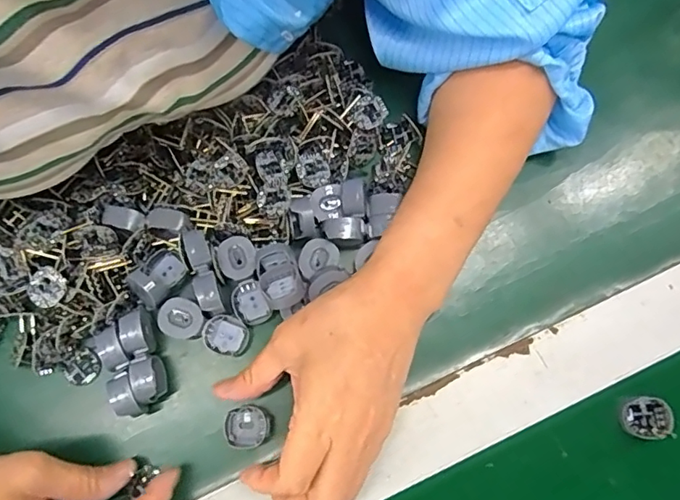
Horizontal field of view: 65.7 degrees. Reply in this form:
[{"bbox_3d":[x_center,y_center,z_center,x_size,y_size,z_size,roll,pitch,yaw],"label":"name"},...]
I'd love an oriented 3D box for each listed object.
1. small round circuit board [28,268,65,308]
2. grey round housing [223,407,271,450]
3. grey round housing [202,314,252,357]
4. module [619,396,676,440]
[{"bbox_3d":[-0.183,0.024,0.330,0.023,0.010,0.023,0,77,0],"label":"small round circuit board"},{"bbox_3d":[-0.058,0.111,0.330,0.029,0.011,0.024,4,78,1],"label":"grey round housing"},{"bbox_3d":[-0.073,0.057,0.343,0.028,0.015,0.025,34,80,7],"label":"grey round housing"},{"bbox_3d":[0.197,0.108,0.338,0.028,0.010,0.026,0,77,0],"label":"module"}]

